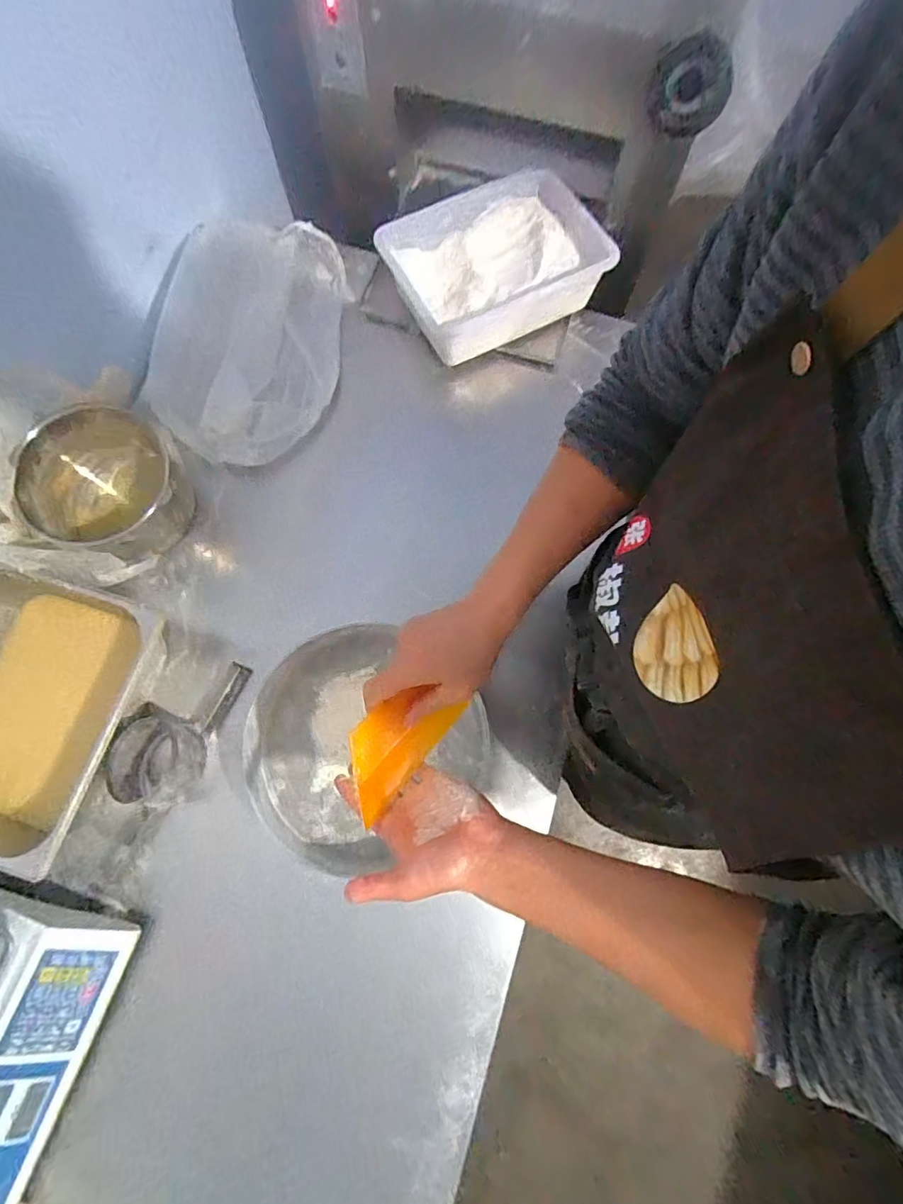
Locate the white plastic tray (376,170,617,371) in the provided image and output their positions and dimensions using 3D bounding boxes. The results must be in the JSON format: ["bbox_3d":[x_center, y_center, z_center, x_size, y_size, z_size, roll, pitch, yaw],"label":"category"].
[{"bbox_3d":[0.073,-0.538,0.855,0.313,0.108,0.216,-27,77,-7],"label":"white plastic tray"}]

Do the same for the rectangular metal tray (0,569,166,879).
[{"bbox_3d":[-0.531,0.146,0.677,0.260,0.129,0.315,15,76,3],"label":"rectangular metal tray"}]

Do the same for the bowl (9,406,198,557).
[{"bbox_3d":[-0.475,-0.159,0.742,0.175,0.134,0.199,-29,78,-8],"label":"bowl"}]

